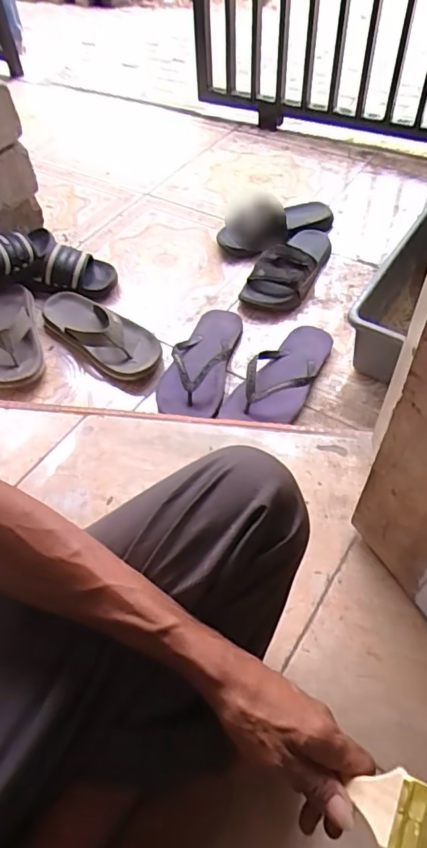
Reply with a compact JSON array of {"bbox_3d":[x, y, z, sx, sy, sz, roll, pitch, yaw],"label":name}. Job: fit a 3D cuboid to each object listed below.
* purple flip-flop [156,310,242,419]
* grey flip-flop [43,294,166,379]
[{"bbox_3d":[-0.022,-0.117,0.865,0.107,0.056,0.258,8,54,10],"label":"purple flip-flop"},{"bbox_3d":[-0.201,-0.167,0.905,0.273,0.055,0.109,35,63,26],"label":"grey flip-flop"}]

